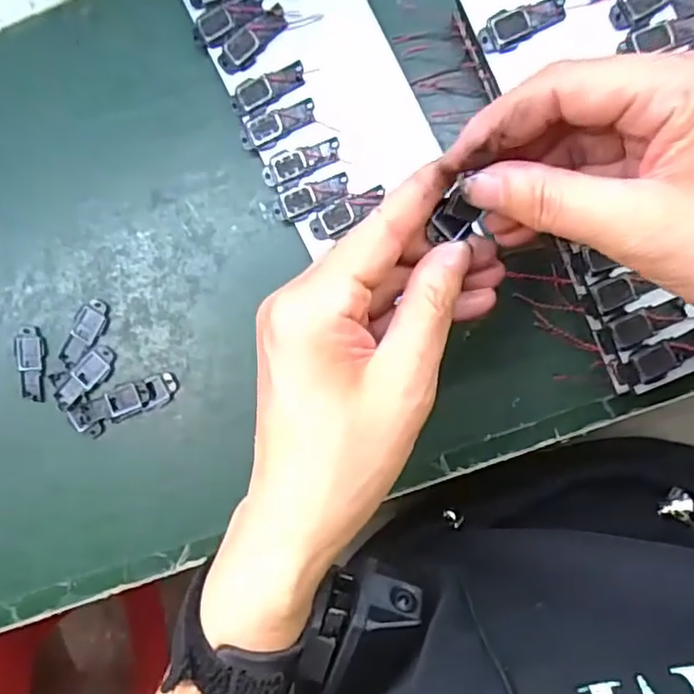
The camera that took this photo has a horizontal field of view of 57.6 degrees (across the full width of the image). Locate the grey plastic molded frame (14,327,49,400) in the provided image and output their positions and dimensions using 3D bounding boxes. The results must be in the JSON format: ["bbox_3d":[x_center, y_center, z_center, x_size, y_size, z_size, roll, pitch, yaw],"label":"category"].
[{"bbox_3d":[-0.169,0.009,0.336,0.016,0.004,0.040,-5,93,6],"label":"grey plastic molded frame"}]

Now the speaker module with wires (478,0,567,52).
[{"bbox_3d":[0.079,-0.145,0.282,0.039,0.004,0.015,-15,92,6],"label":"speaker module with wires"}]

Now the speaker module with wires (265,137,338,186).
[{"bbox_3d":[-0.023,-0.091,0.312,0.039,0.004,0.014,-15,92,6],"label":"speaker module with wires"}]

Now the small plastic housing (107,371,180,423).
[{"bbox_3d":[-0.108,0.025,0.331,0.040,0.004,0.017,-19,91,6],"label":"small plastic housing"}]

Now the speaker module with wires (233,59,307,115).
[{"bbox_3d":[-0.039,-0.127,0.311,0.039,0.004,0.017,-16,92,6],"label":"speaker module with wires"}]

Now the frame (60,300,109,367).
[{"bbox_3d":[-0.139,-0.007,0.334,0.015,0.004,0.037,30,96,3],"label":"frame"}]

